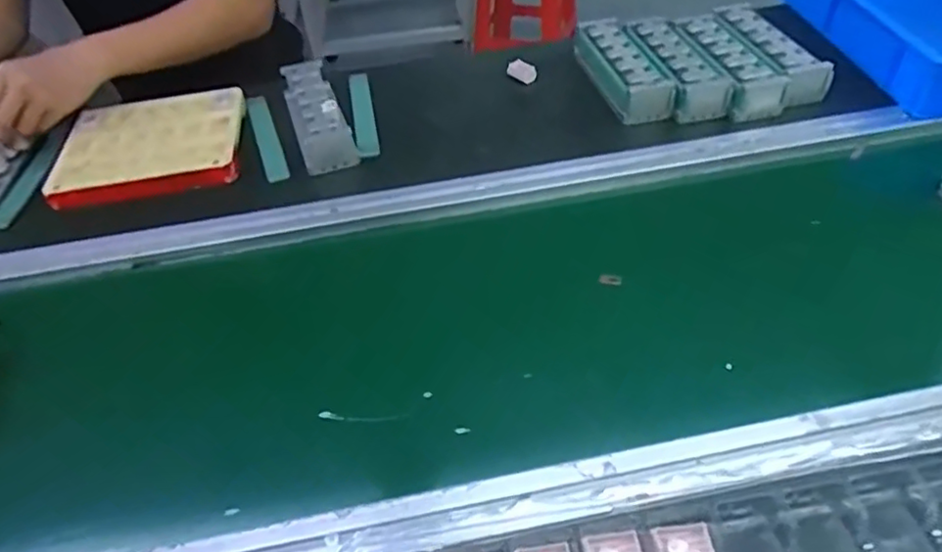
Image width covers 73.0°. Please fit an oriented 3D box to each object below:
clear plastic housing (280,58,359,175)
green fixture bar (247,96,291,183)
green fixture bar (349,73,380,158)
[{"bbox_3d":[-0.187,-0.196,0.762,0.060,0.045,0.194,-17,46,-12],"label":"clear plastic housing"},{"bbox_3d":[-0.250,-0.169,0.780,0.027,0.020,0.179,-18,46,-13],"label":"green fixture bar"},{"bbox_3d":[-0.135,-0.201,0.791,0.026,0.011,0.197,-10,45,-5],"label":"green fixture bar"}]

